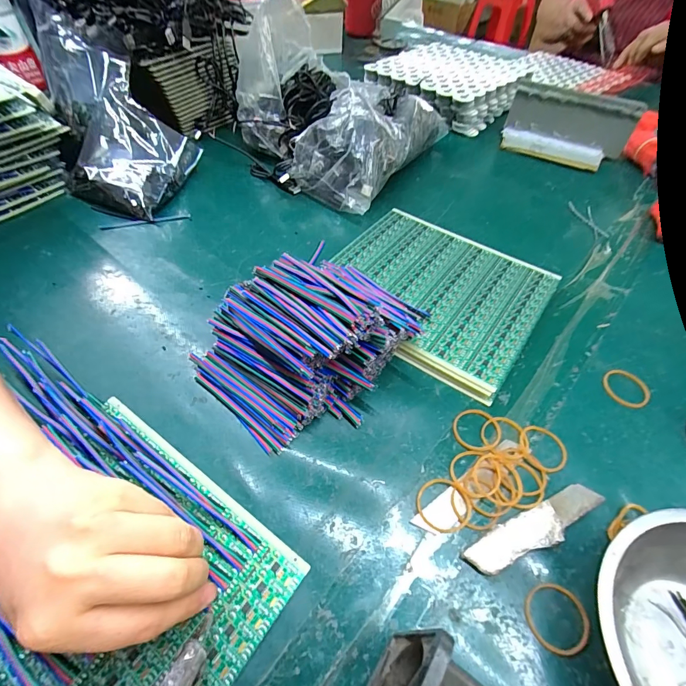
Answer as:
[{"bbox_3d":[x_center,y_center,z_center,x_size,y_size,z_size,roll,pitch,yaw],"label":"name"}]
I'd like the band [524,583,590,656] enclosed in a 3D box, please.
[{"bbox_3d":[0.119,0.151,0.203,0.034,0.004,0.031,0,51,0],"label":"band"}]

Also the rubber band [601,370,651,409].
[{"bbox_3d":[0.228,0.036,0.297,0.034,0.004,0.032,0,51,0],"label":"rubber band"}]

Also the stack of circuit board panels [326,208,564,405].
[{"bbox_3d":[0.087,-0.055,0.361,0.192,0.013,0.173,31,57,22],"label":"stack of circuit board panels"}]

